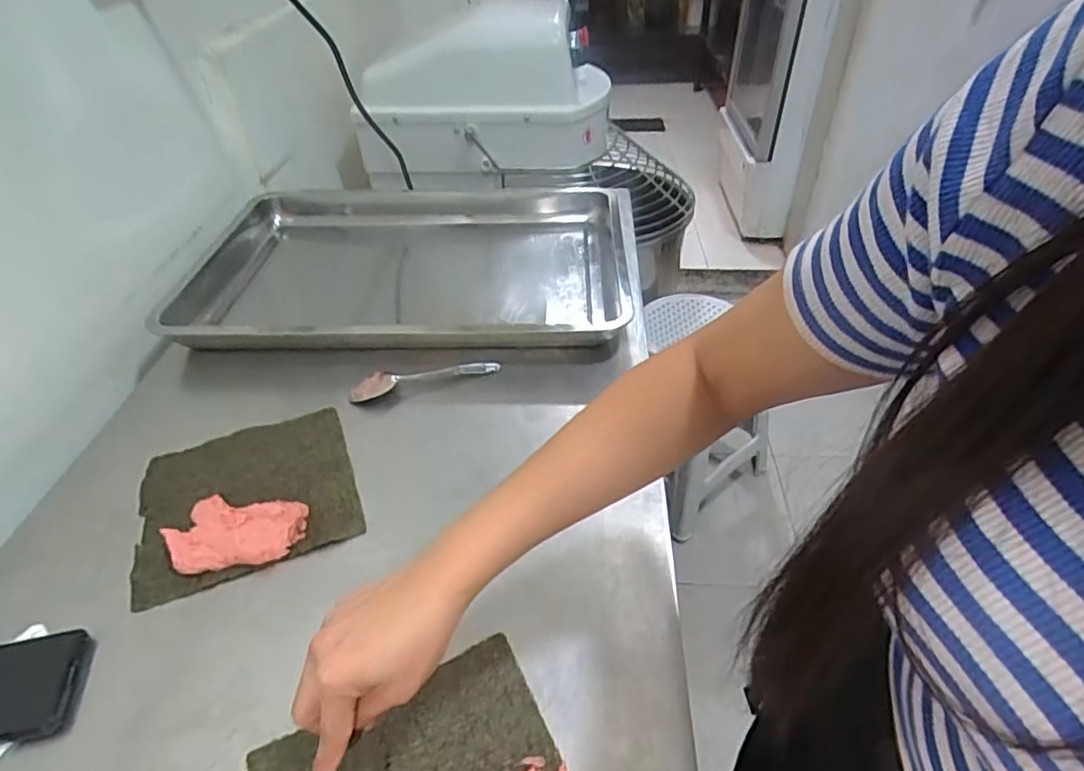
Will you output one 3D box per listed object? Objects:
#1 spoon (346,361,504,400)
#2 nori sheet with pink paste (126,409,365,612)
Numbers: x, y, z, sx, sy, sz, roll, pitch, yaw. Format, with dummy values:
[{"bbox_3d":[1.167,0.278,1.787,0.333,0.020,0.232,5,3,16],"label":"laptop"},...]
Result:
[{"bbox_3d":[-0.136,-0.010,0.710,0.174,0.025,0.031,-14,43,-14],"label":"spoon"},{"bbox_3d":[-0.287,0.099,0.589,0.193,0.030,0.183,-16,40,-17],"label":"nori sheet with pink paste"}]

